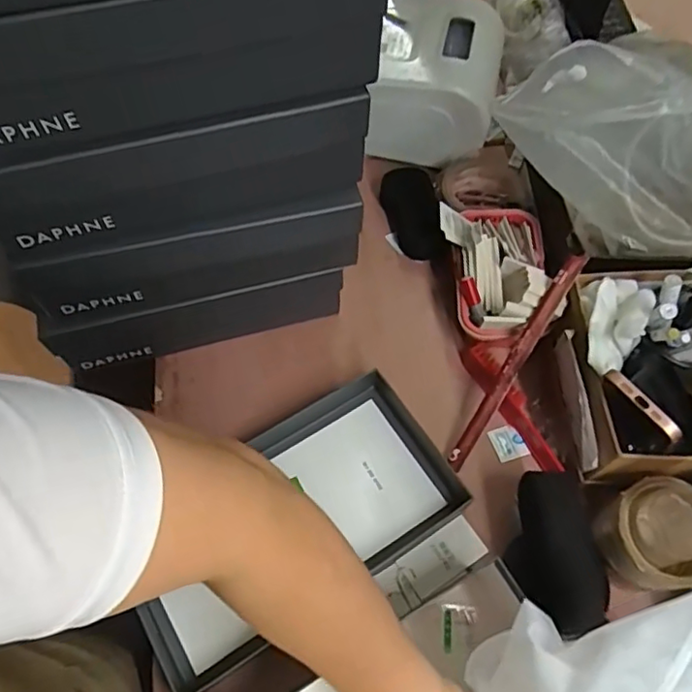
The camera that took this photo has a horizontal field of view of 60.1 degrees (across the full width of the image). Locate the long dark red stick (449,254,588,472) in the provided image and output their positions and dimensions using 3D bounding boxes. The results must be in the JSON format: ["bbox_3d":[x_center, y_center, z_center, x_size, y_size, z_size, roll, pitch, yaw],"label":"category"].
[{"bbox_3d":[0.167,0.016,0.594,0.018,0.012,0.240,32,94,15],"label":"long dark red stick"}]

